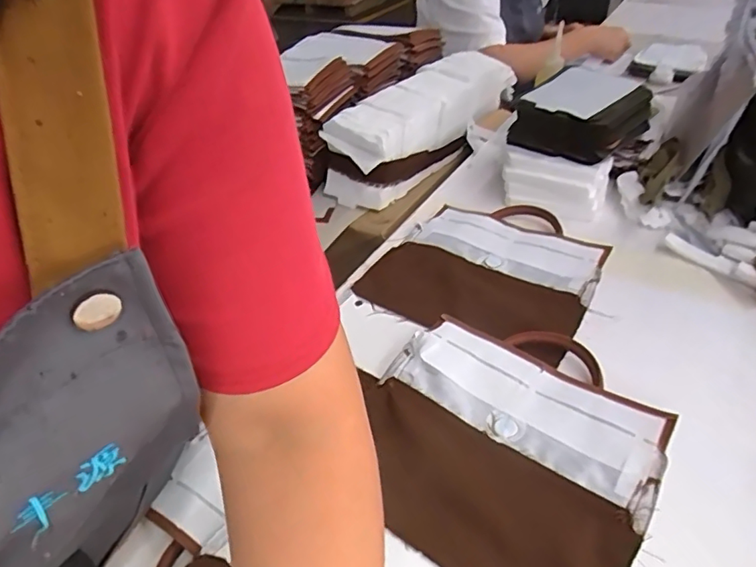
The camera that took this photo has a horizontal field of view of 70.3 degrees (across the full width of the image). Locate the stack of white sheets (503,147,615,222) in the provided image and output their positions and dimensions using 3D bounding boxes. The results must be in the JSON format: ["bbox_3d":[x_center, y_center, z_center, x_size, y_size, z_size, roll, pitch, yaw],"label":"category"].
[{"bbox_3d":[0.241,-0.140,0.744,0.138,0.059,0.065,14,43,21],"label":"stack of white sheets"}]

